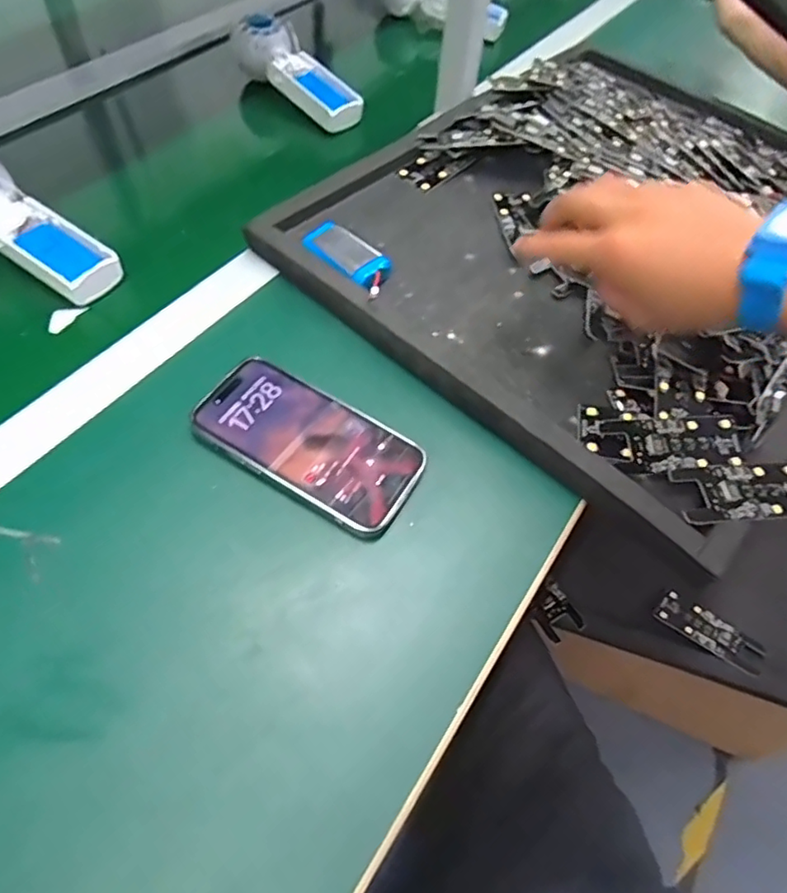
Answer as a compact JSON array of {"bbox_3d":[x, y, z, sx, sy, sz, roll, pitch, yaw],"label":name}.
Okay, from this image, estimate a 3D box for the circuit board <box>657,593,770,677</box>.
[{"bbox_3d":[0.312,0.182,0.581,0.097,0.012,0.037,35,60,18],"label":"circuit board"}]

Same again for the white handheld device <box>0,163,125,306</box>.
[{"bbox_3d":[-0.292,-0.172,0.460,0.163,0.030,0.057,36,62,2],"label":"white handheld device"}]

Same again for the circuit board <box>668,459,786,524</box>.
[{"bbox_3d":[0.233,0.029,0.393,0.095,0.006,0.042,-3,61,-11],"label":"circuit board"}]

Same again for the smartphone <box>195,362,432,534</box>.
[{"bbox_3d":[-0.056,-0.003,0.388,0.147,0.014,0.075,28,61,14],"label":"smartphone"}]

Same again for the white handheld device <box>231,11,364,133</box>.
[{"bbox_3d":[-0.100,-0.398,0.635,0.163,0.058,0.053,43,64,7],"label":"white handheld device"}]

